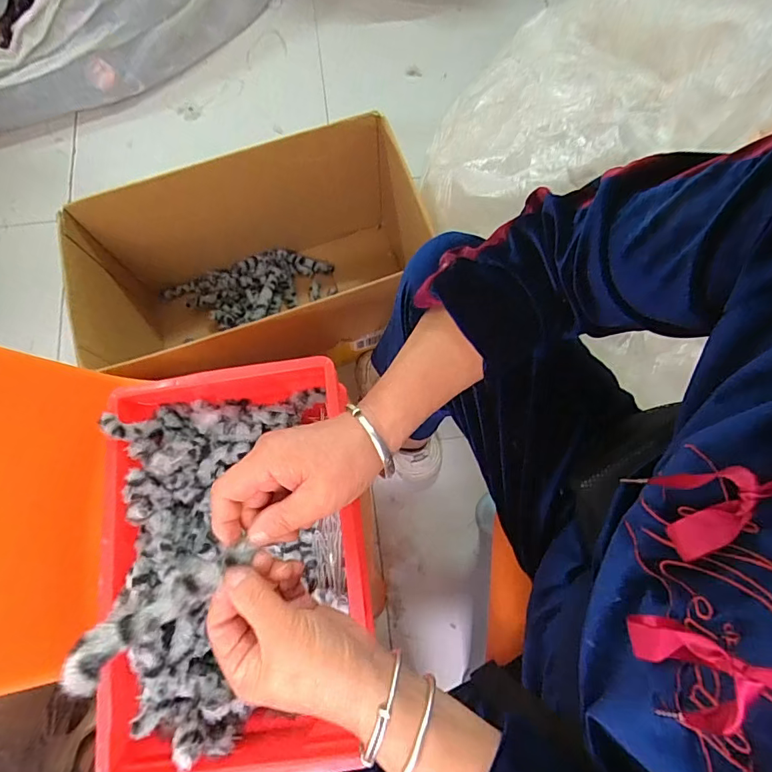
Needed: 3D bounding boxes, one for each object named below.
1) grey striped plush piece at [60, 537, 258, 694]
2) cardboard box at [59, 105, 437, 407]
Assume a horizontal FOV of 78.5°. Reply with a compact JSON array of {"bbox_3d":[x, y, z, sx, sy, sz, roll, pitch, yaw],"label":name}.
[{"bbox_3d":[-0.135,0.134,0.289,0.117,0.014,0.024,-33,74,-30],"label":"grey striped plush piece"},{"bbox_3d":[-0.207,-0.183,0.840,0.560,0.318,0.316,-18,74,-5],"label":"cardboard box"}]

